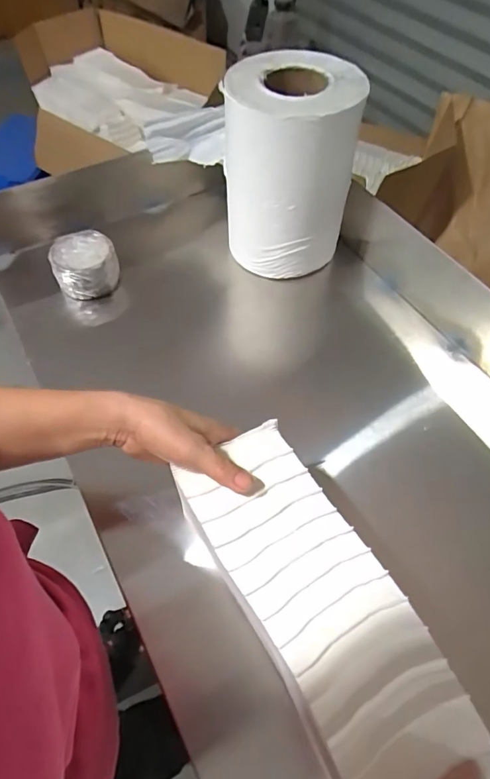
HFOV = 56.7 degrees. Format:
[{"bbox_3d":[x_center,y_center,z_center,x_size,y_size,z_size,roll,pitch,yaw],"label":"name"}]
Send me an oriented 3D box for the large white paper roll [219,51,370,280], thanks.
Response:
[{"bbox_3d":[0.054,-0.280,0.602,0.154,0.232,0.139,8,57,3],"label":"large white paper roll"}]

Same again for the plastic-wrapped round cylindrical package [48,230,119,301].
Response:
[{"bbox_3d":[-0.220,-0.170,0.631,0.085,0.057,0.075,-18,59,-13],"label":"plastic-wrapped round cylindrical package"}]

